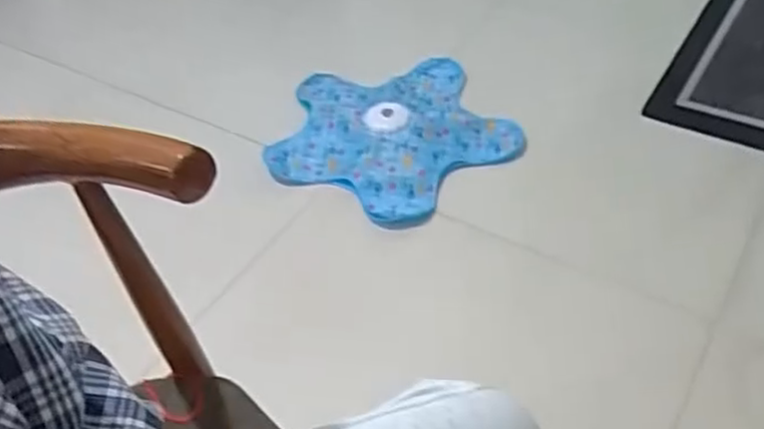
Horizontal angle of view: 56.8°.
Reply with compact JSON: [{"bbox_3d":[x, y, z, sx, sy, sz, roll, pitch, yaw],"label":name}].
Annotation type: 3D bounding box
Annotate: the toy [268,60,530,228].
[{"bbox_3d":[0.009,-0.178,1.508,0.460,0.079,0.437,-35,52,-24],"label":"toy"}]

